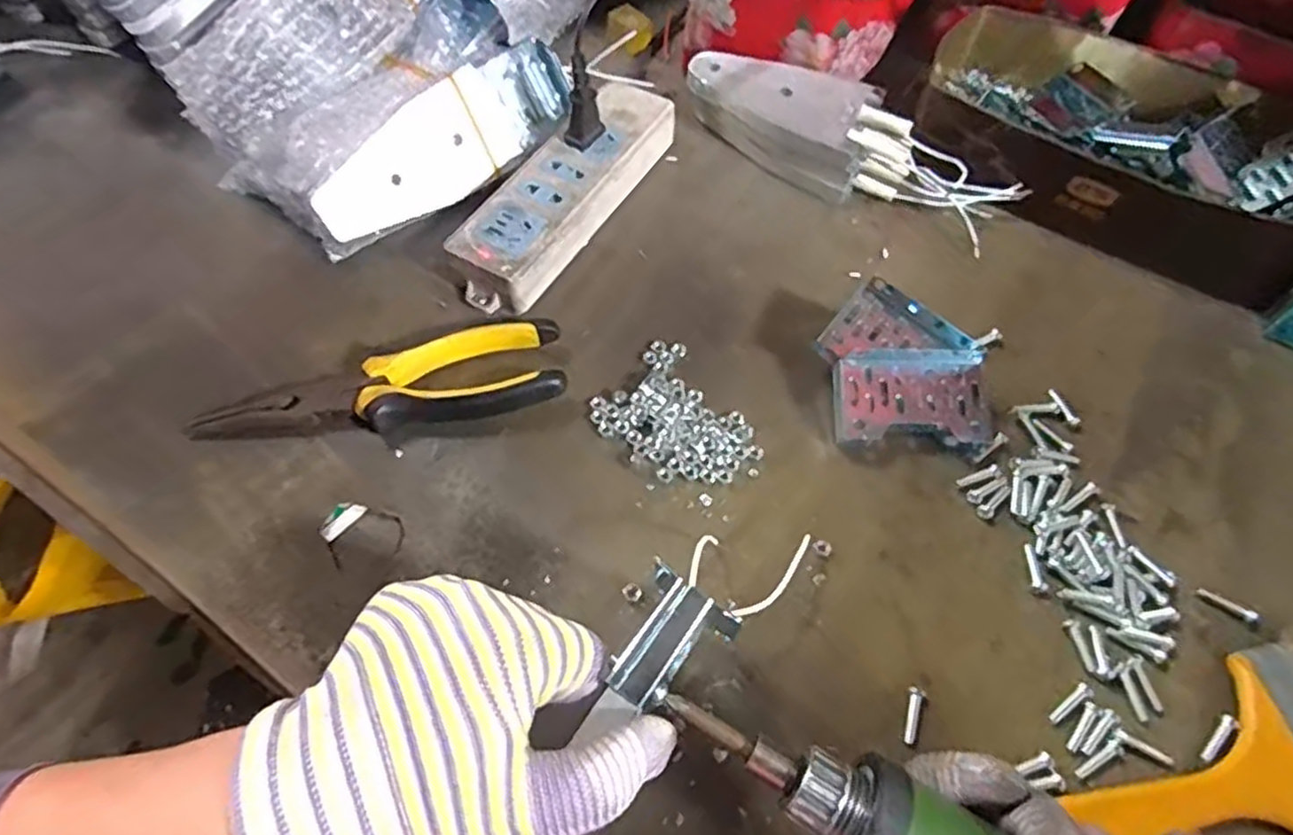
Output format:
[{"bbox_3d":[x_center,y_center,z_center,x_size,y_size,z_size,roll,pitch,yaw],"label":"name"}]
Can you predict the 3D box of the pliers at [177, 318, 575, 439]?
[{"bbox_3d":[-0.141,-0.013,0.372,0.191,0.023,0.048,-11,61,-8],"label":"pliers"}]

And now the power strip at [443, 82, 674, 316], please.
[{"bbox_3d":[-0.049,-0.140,0.441,0.052,0.036,0.181,29,63,14],"label":"power strip"}]

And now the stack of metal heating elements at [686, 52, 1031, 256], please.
[{"bbox_3d":[0.131,-0.184,0.466,0.220,0.040,0.068,28,63,14],"label":"stack of metal heating elements"}]

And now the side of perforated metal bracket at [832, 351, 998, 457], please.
[{"bbox_3d":[0.141,-0.009,0.372,0.083,0.018,0.050,4,80,1],"label":"side of perforated metal bracket"}]

